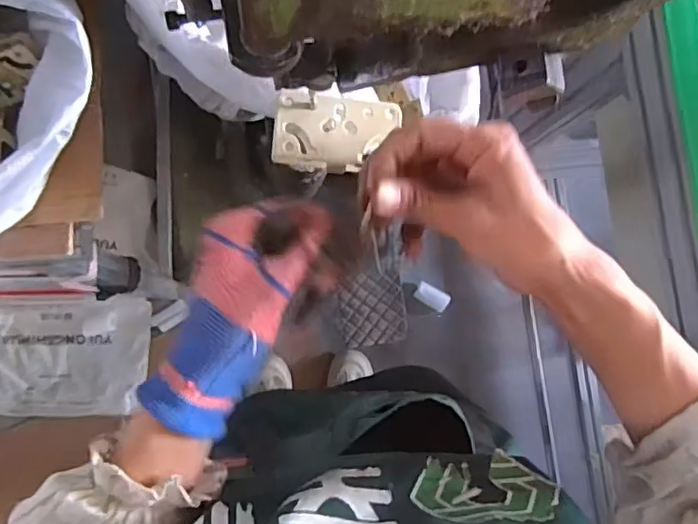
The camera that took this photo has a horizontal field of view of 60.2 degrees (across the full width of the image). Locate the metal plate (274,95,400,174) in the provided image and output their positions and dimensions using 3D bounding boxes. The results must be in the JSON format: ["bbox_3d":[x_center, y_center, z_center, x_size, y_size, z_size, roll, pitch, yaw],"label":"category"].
[{"bbox_3d":[-0.007,-0.078,0.370,0.076,0.011,0.044,3,84,-7],"label":"metal plate"}]

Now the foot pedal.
[{"bbox_3d":[0.049,0.100,1.267,0.134,0.018,0.150,-7,95,-2],"label":"foot pedal"}]

